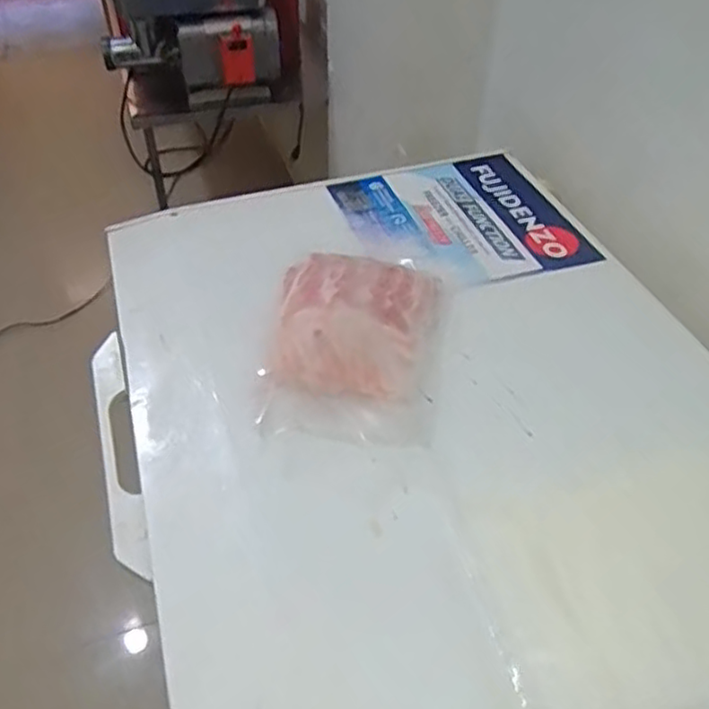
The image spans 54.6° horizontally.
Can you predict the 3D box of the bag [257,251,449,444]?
[{"bbox_3d":[0.001,-0.029,0.792,0.202,0.061,0.281,2,45,6],"label":"bag"}]

